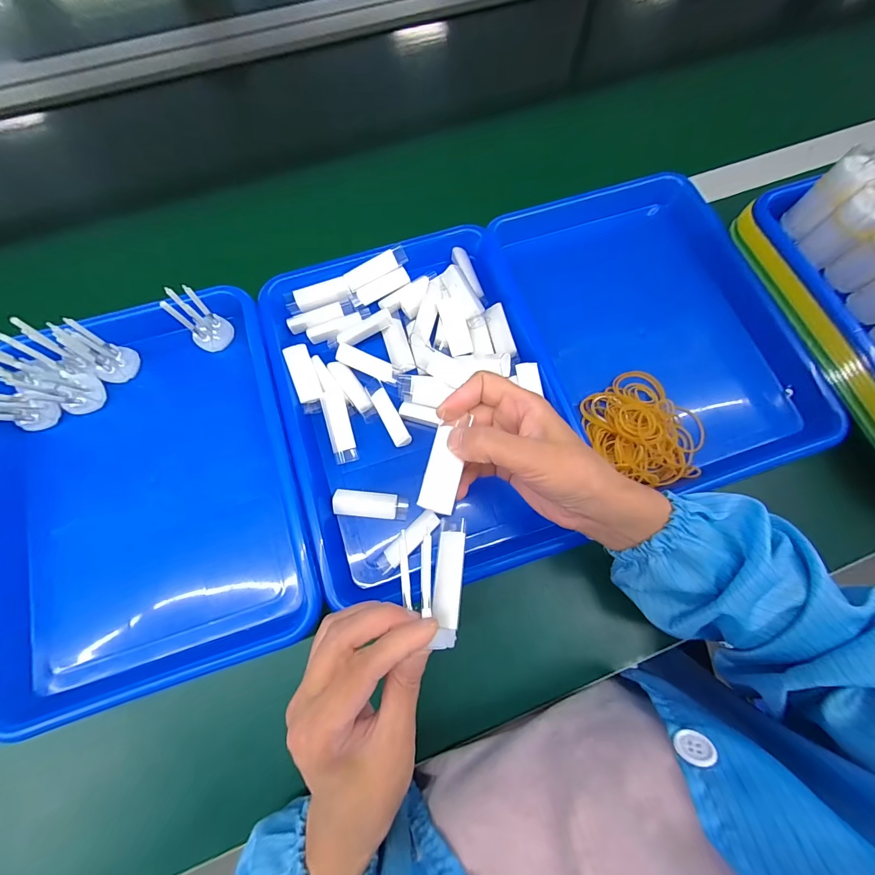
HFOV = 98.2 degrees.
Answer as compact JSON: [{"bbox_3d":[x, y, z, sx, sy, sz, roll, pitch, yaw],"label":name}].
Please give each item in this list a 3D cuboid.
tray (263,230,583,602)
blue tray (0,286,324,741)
[{"bbox_3d":[-0.015,-0.034,0.357,0.241,0.032,0.323,-17,74,-6],"label":"tray"},{"bbox_3d":[-0.250,0.041,0.335,0.247,0.053,0.324,-17,75,-6],"label":"blue tray"}]

